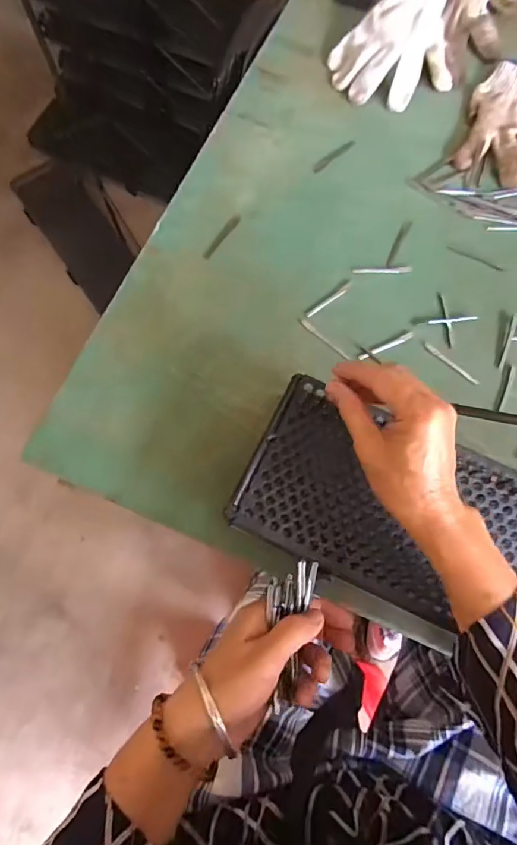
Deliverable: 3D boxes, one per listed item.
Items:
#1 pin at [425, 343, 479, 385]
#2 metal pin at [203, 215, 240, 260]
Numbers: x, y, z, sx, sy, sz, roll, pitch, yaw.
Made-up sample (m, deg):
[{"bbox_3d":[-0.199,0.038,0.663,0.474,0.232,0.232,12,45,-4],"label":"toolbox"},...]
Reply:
[{"bbox_3d":[0.205,-0.062,0.502,0.067,0.004,0.007,40,76,10],"label":"pin"},{"bbox_3d":[-0.042,-0.212,0.540,0.010,0.004,0.067,34,75,8],"label":"metal pin"}]

